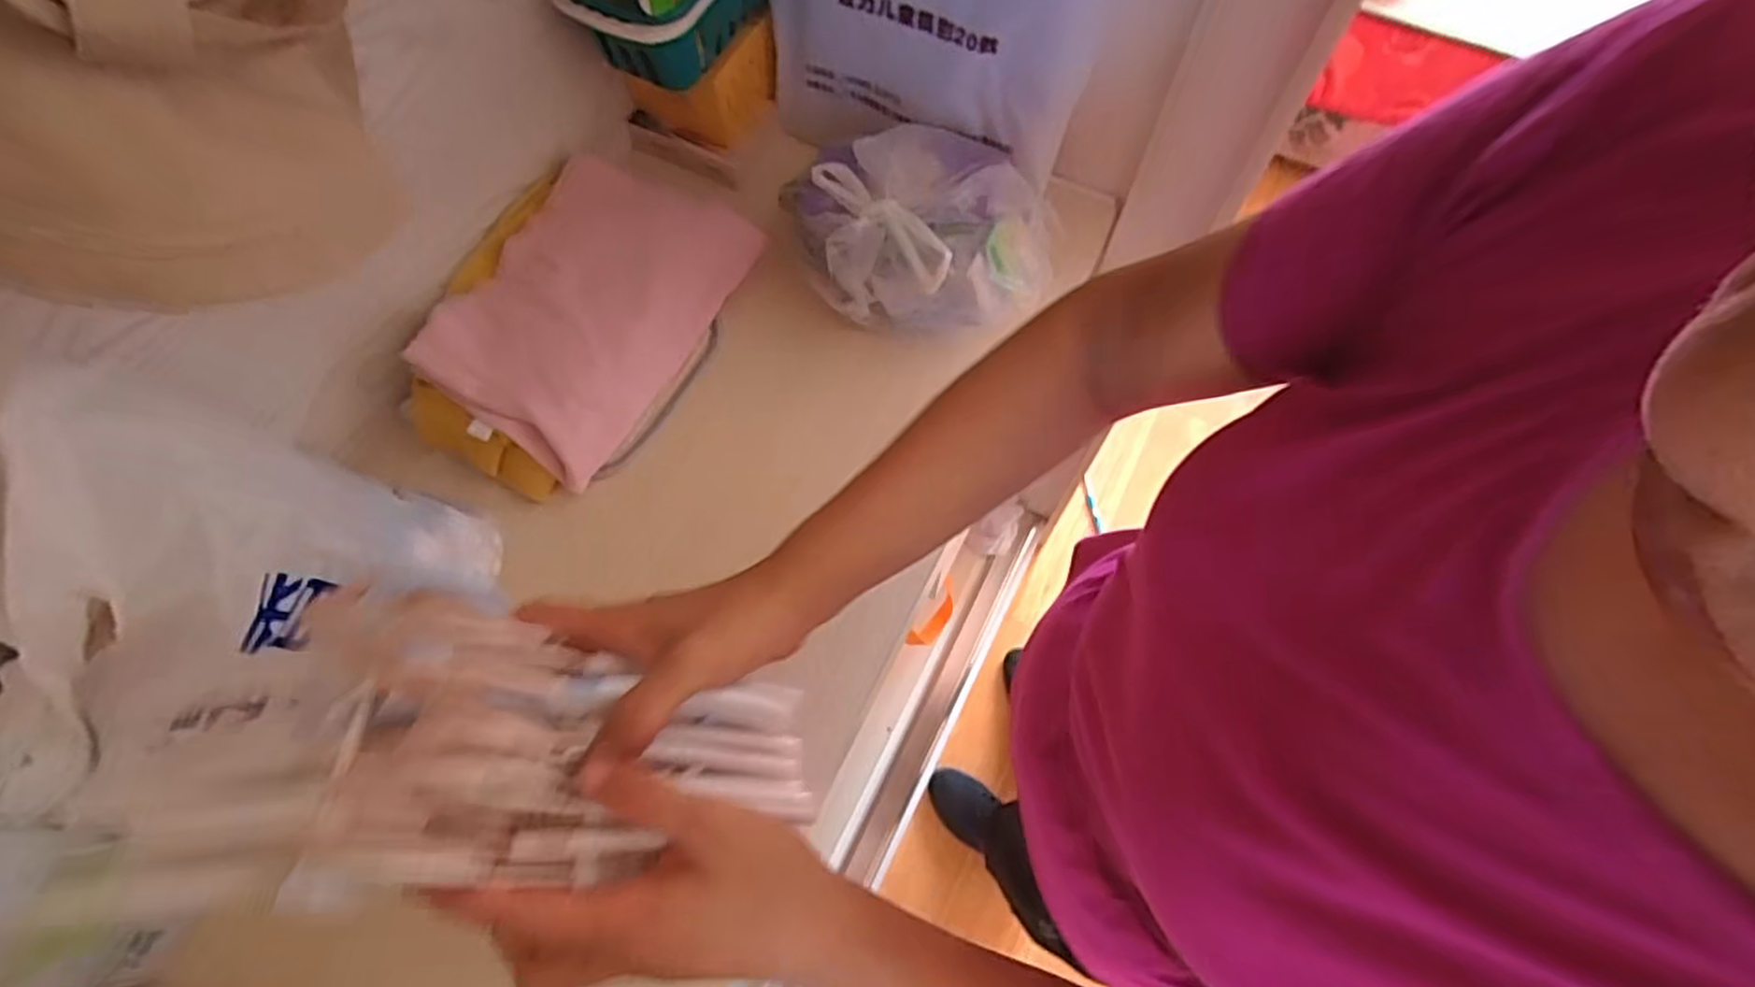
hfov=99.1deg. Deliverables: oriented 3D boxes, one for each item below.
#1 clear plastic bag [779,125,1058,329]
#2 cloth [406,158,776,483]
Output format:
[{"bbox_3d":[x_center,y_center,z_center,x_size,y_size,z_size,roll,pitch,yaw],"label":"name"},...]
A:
[{"bbox_3d":[0.045,-0.241,0.668,0.243,0.102,0.166,-5,68,-1],"label":"clear plastic bag"},{"bbox_3d":[-0.247,-0.172,0.661,0.187,0.045,0.288,38,66,-14],"label":"cloth"}]

